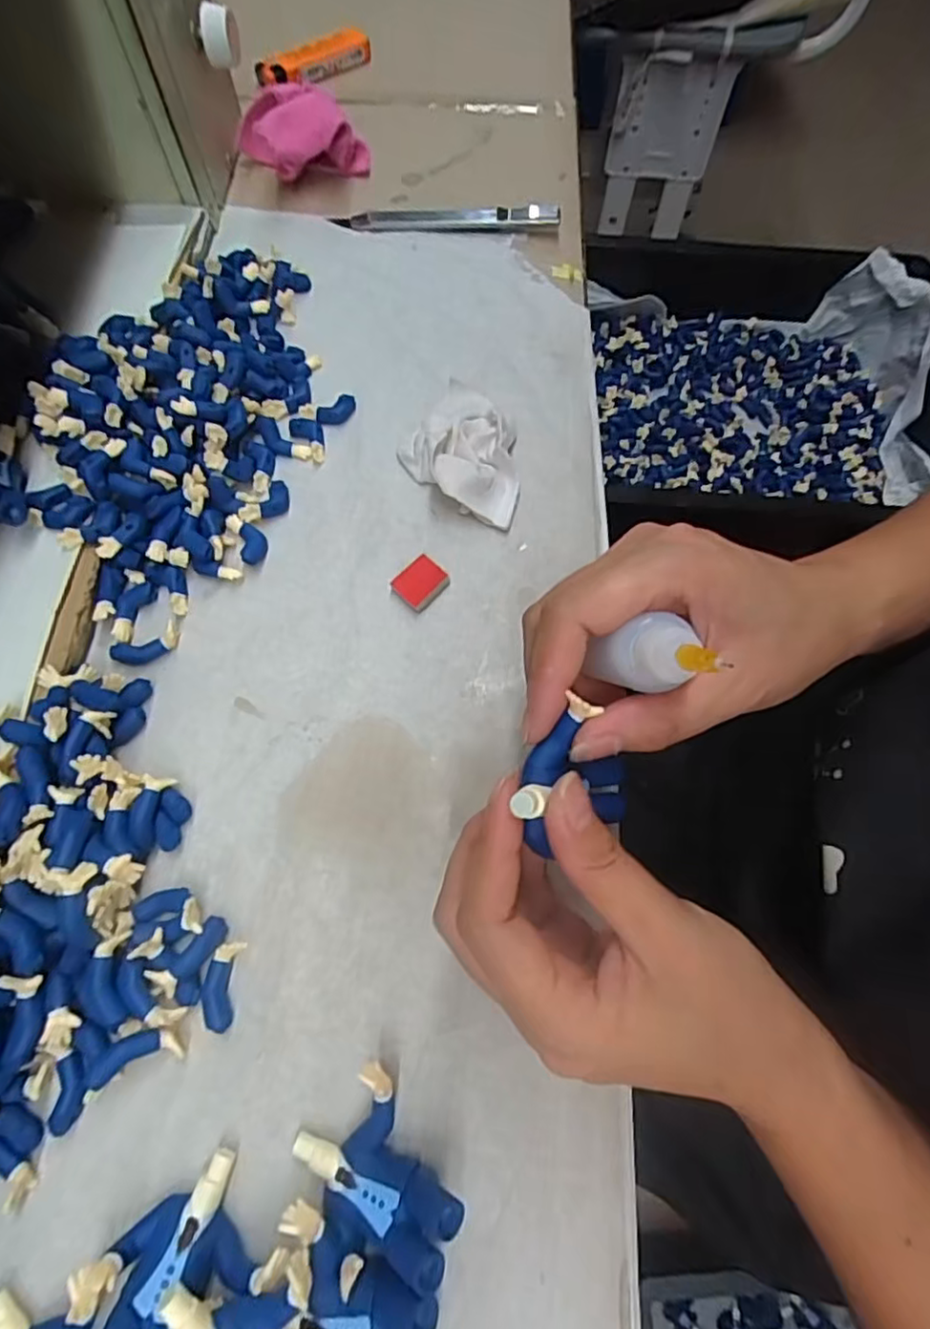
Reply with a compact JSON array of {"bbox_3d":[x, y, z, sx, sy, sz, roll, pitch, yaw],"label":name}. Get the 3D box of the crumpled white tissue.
[{"bbox_3d":[0.002,-0.109,0.310,0.062,0.018,0.075,18,69,5],"label":"crumpled white tissue"}]

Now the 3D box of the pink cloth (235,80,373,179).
[{"bbox_3d":[-0.098,-0.320,0.380,0.075,0.038,0.045,-10,69,-6],"label":"pink cloth"}]

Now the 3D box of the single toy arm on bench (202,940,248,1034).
[{"bbox_3d":[-0.087,0.114,0.224,0.012,0.006,0.028,6,68,0],"label":"single toy arm on bench"}]

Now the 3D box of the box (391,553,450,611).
[{"bbox_3d":[-0.020,-0.037,0.287,0.020,0.005,0.023,41,73,13],"label":"box"}]

